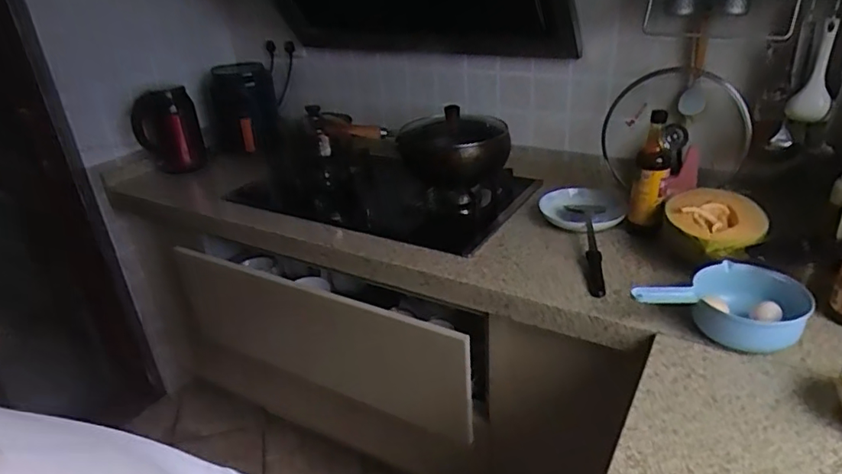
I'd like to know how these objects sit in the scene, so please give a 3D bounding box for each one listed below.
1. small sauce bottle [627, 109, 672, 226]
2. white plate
[{"bbox_3d":[0.485,-0.134,1.176,0.072,0.244,0.066,8,31,23],"label":"small sauce bottle"},{"bbox_3d":[0.379,-0.070,1.319,0.184,0.024,0.206,1,29,12],"label":"white plate"}]

